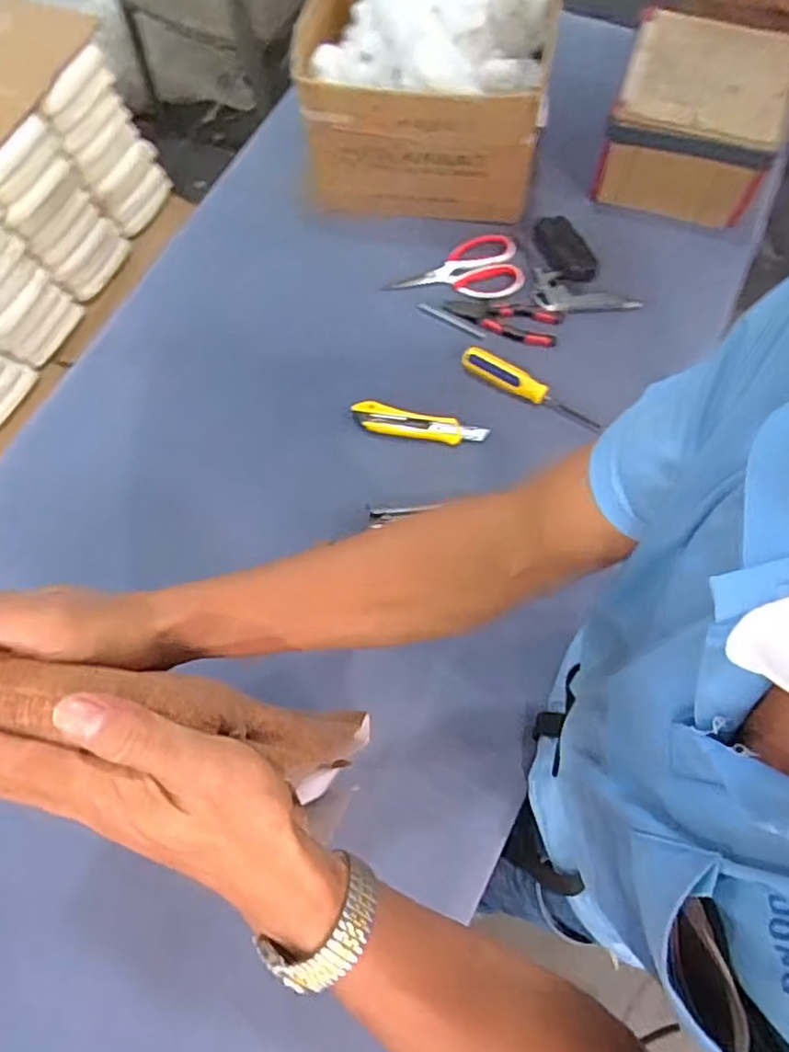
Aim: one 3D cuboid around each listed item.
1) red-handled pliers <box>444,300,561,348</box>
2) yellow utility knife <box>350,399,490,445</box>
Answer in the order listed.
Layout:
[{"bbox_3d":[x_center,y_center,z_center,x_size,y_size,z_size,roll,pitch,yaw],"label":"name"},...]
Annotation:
[{"bbox_3d":[0.141,-0.270,0.820,0.148,0.008,0.060,12,71,7],"label":"red-handled pliers"},{"bbox_3d":[0.030,-0.126,0.780,0.165,0.018,0.035,12,71,7],"label":"yellow utility knife"}]

